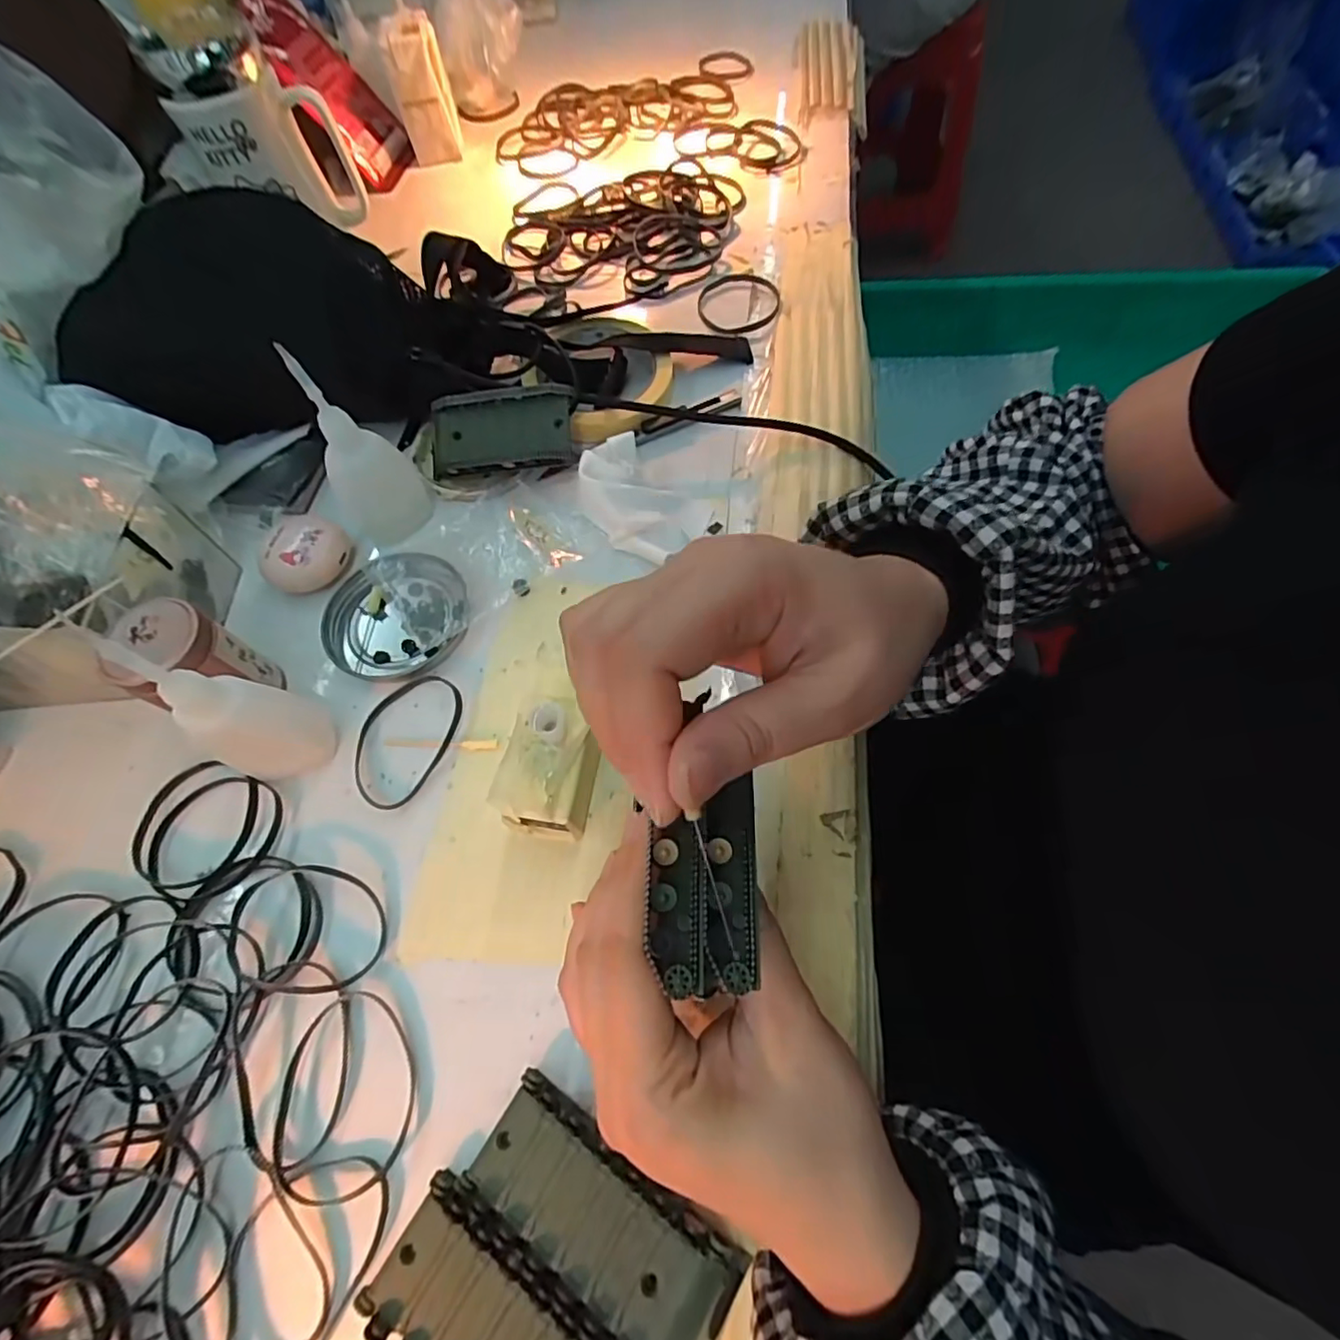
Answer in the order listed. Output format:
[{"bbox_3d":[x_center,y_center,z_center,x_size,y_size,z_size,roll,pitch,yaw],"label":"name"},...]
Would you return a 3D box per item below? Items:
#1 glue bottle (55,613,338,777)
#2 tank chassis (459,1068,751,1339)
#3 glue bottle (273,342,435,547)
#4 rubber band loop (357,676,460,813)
[{"bbox_3d":[-0.188,0.018,0.262,0.032,0.102,0.032,1,64,3],"label":"glue bottle"},{"bbox_3d":[-0.024,0.192,0.212,0.096,0.020,0.041,31,69,16],"label":"tank chassis"},{"bbox_3d":[-0.168,-0.118,0.321,0.045,0.102,0.033,-22,65,-9],"label":"glue bottle"},{"bbox_3d":[-0.136,0.034,0.305,0.049,0.004,0.070,21,66,12],"label":"rubber band loop"}]

